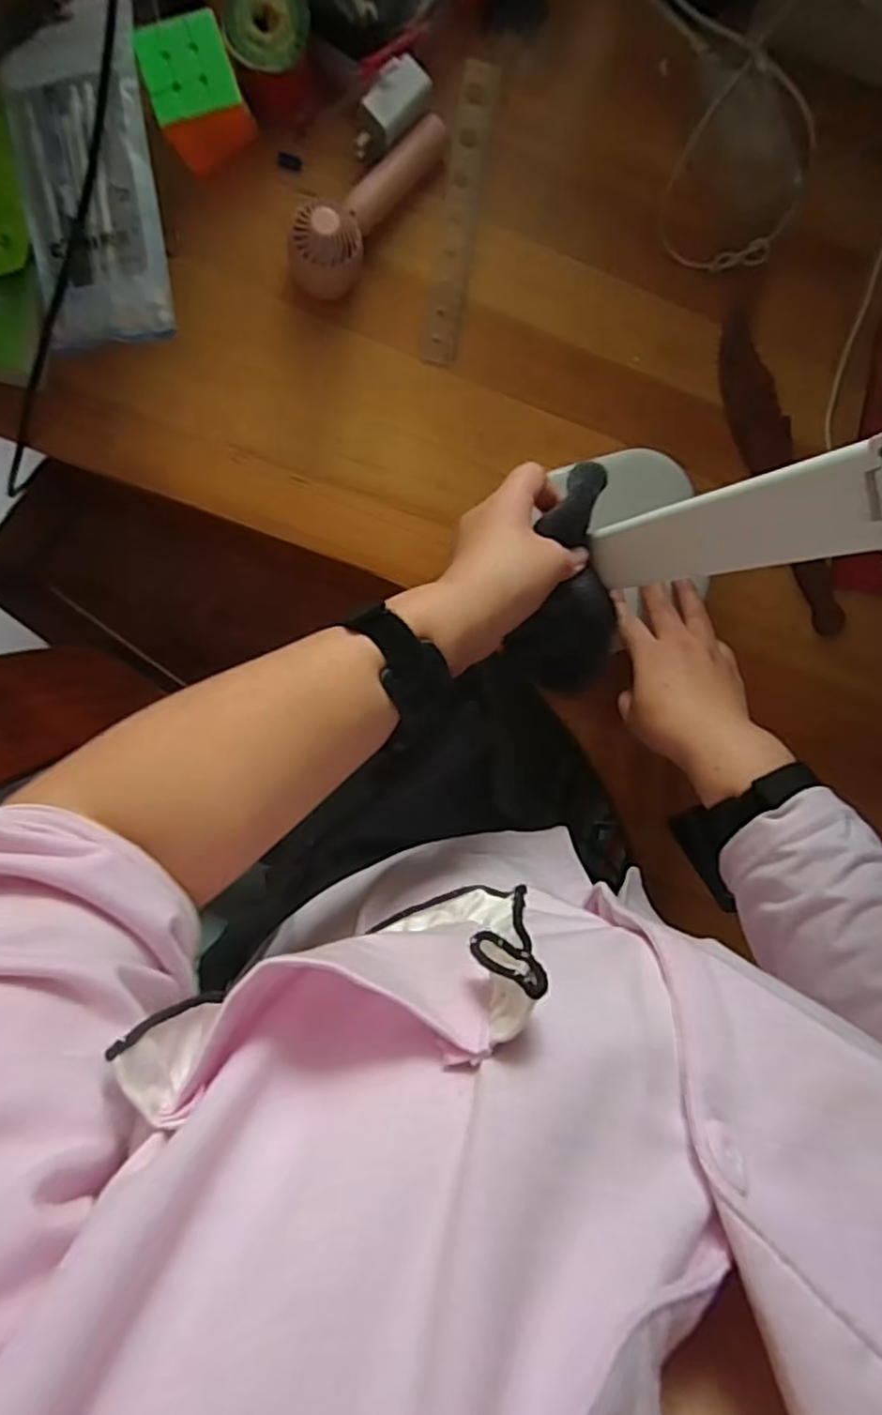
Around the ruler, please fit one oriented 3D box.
[{"bbox_3d":[0.015,-0.366,0.519,0.028,0.009,0.200,8,102,-11],"label":"ruler"}]

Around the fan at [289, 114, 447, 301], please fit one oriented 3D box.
[{"bbox_3d":[-0.055,-0.362,0.495,0.050,0.053,0.150,32,92,-7],"label":"fan"}]

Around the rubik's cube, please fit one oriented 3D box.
[{"bbox_3d":[-0.163,-0.411,0.469,0.058,0.061,0.052,-25,97,-2],"label":"rubik's cube"}]

